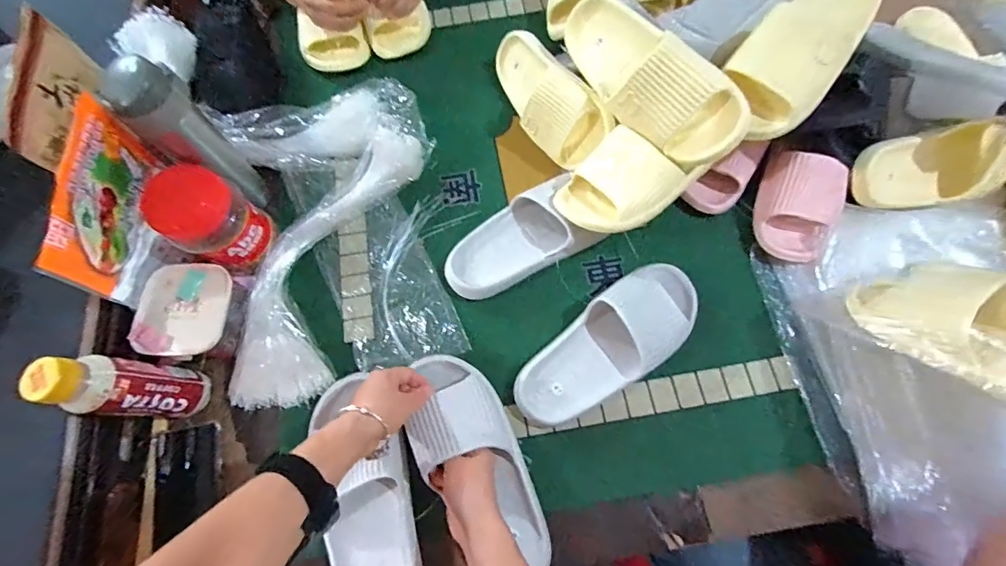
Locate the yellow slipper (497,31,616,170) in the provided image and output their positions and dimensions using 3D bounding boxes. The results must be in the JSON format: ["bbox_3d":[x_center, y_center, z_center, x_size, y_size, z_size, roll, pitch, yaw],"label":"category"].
[{"bbox_3d":[0.047,-0.266,0.620,0.055,0.100,0.240,-7,56,-42],"label":"yellow slipper"}]

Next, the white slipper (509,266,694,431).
[{"bbox_3d":[0.133,0.073,0.533,0.263,0.052,0.105,-37,75,-12],"label":"white slipper"}]

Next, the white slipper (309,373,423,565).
[{"bbox_3d":[-0.147,0.225,0.474,0.102,0.055,0.259,-14,73,-5],"label":"white slipper"}]

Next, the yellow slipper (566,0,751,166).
[{"bbox_3d":[0.164,-0.244,0.523,0.075,0.105,0.266,-20,67,-47],"label":"yellow slipper"}]

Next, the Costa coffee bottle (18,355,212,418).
[{"bbox_3d":[-0.400,0.113,0.476,0.055,0.170,0.055,4,71,1],"label":"Costa coffee bottle"}]

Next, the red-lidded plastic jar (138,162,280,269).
[{"bbox_3d":[-0.348,-0.074,0.534,0.086,0.115,0.093,33,74,10],"label":"red-lidded plastic jar"}]

